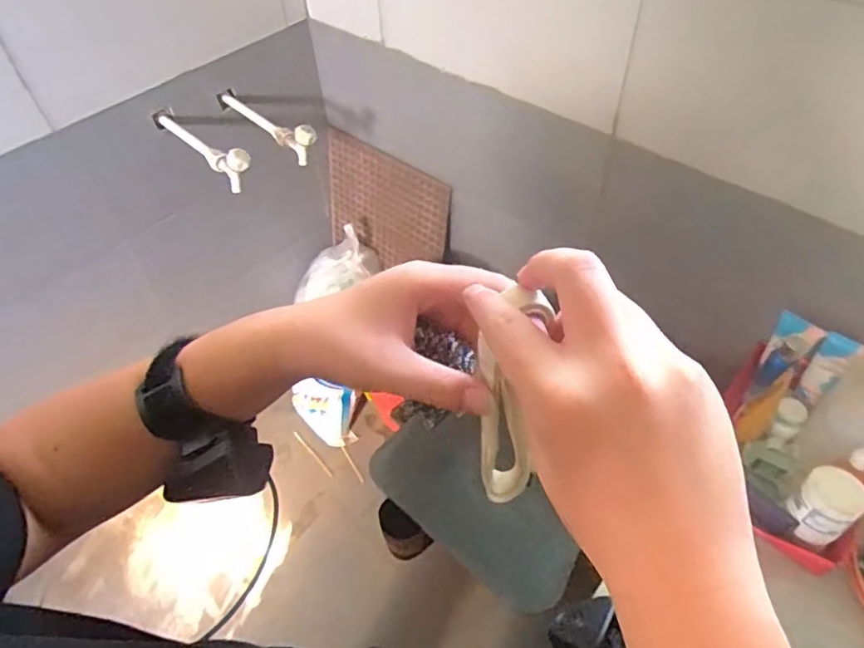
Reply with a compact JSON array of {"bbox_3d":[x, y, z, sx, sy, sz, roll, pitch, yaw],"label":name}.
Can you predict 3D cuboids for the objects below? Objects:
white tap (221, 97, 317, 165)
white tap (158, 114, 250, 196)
[{"bbox_3d":[-0.372,-0.456,1.352,0.293,0.089,0.053,34,59,28],"label":"white tap"},{"bbox_3d":[-0.481,-0.367,1.251,0.297,0.087,0.046,33,58,27],"label":"white tap"}]

